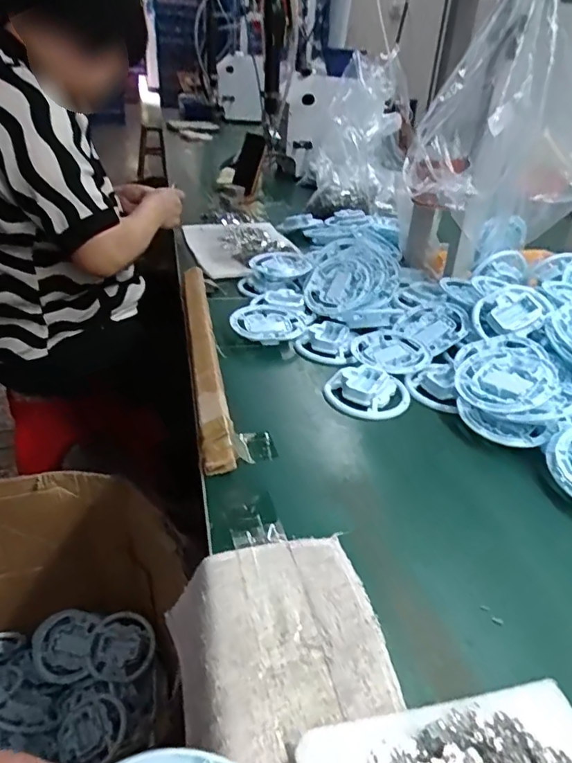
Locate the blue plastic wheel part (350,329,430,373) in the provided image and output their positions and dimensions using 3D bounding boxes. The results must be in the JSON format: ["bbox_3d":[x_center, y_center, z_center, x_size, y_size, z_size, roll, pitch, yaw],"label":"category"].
[{"bbox_3d":[0.141,-0.042,0.707,0.098,0.015,0.094,0,33,-6],"label":"blue plastic wheel part"}]

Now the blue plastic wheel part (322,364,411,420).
[{"bbox_3d":[0.097,0.012,0.630,0.099,0.022,0.082,13,34,14],"label":"blue plastic wheel part"}]

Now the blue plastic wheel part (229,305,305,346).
[{"bbox_3d":[-0.026,-0.083,0.748,0.099,0.017,0.093,7,33,4],"label":"blue plastic wheel part"}]

